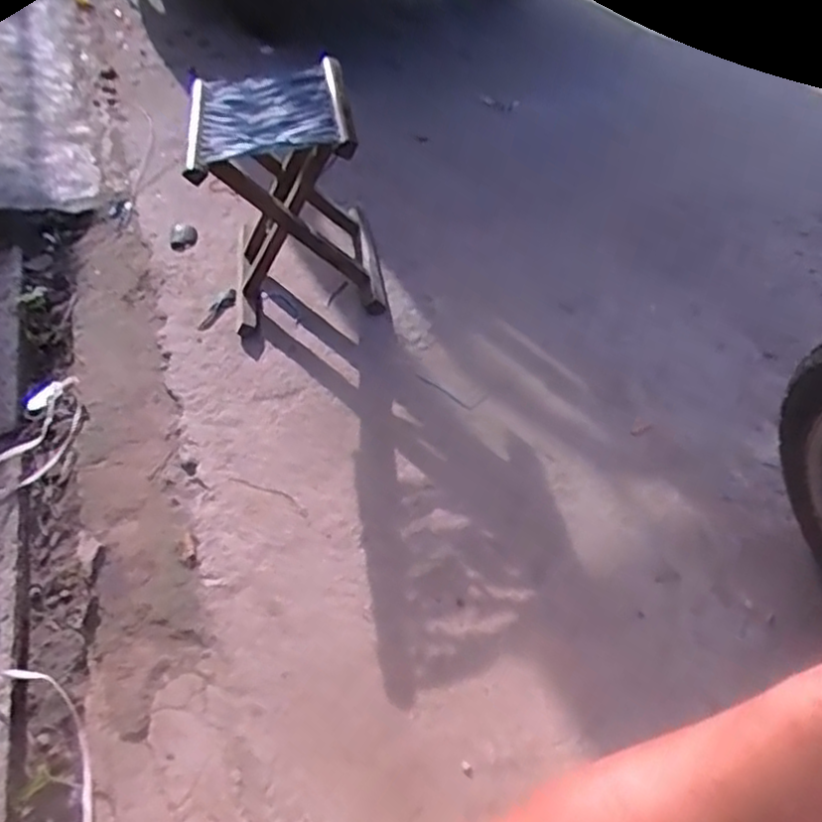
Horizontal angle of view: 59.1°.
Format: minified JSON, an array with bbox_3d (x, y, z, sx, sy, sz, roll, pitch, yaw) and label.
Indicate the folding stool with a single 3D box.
[{"bbox_3d":[-0.197,-0.352,1.191,0.249,0.294,0.304,-10,46,-3],"label":"folding stool"}]

